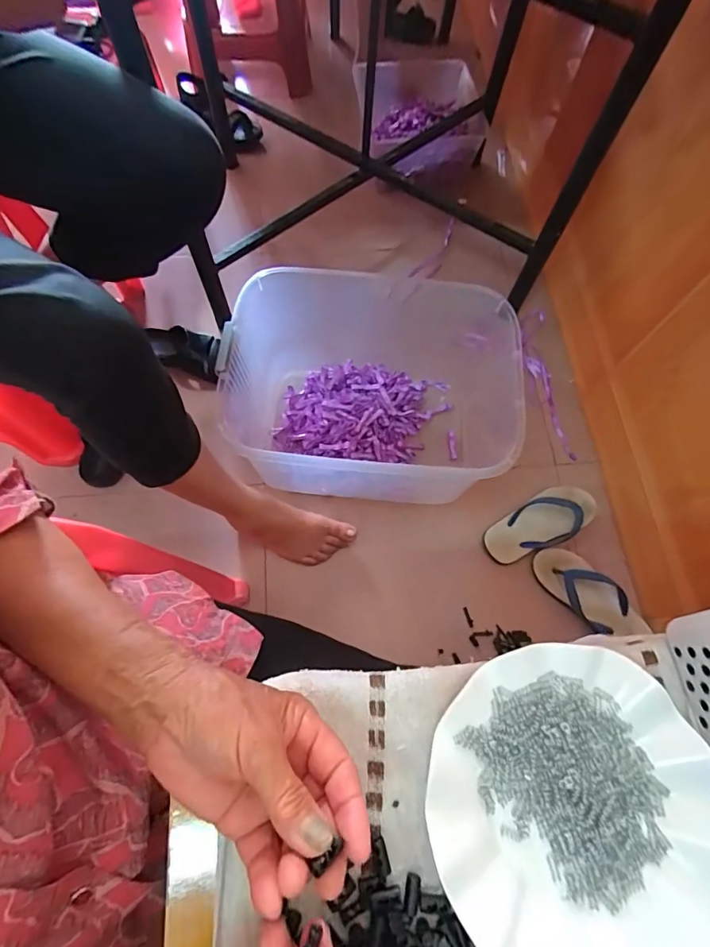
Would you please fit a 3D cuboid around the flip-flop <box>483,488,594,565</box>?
[{"bbox_3d":[0.365,0.095,0.864,0.231,0.037,0.095,-30,74,-12],"label":"flip-flop"}]

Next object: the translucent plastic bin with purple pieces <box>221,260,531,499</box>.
[{"bbox_3d":[0.033,-0.148,0.827,0.547,0.244,0.408,-2,70,-3],"label":"translucent plastic bin with purple pieces"}]

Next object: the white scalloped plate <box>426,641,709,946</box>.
[{"bbox_3d":[0.138,0.208,0.282,0.180,0.017,0.178,1,70,-2],"label":"white scalloped plate"}]

